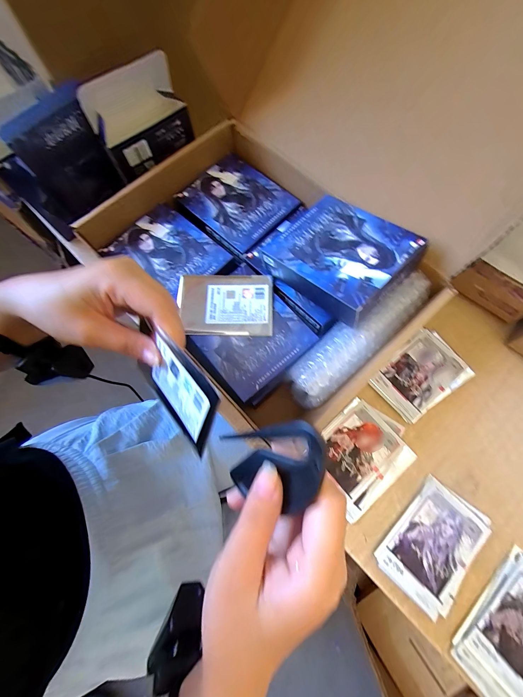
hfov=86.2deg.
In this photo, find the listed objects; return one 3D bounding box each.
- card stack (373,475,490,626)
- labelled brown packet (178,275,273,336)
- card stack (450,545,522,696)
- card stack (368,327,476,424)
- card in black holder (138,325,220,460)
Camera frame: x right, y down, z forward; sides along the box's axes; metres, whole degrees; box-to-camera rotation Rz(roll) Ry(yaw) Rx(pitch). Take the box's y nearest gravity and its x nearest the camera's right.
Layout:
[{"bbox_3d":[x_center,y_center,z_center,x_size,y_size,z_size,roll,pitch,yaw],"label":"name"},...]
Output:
[{"bbox_3d":[0.172,0.194,0.280,0.074,0.006,0.107,40,77,12],"label":"card stack"},{"bbox_3d":[-0.039,-0.047,0.300,0.102,0.009,0.070,1,72,1],"label":"labelled brown packet"},{"bbox_3d":[0.241,0.260,0.255,0.125,0.005,0.083,-40,76,-11],"label":"card stack"},{"bbox_3d":[0.189,0.032,0.330,0.105,0.008,0.073,-40,76,-11],"label":"card stack"},{"bbox_3d":[-0.059,0.026,0.194,0.004,0.064,0.081,-20,59,-43],"label":"card in black holder"}]

